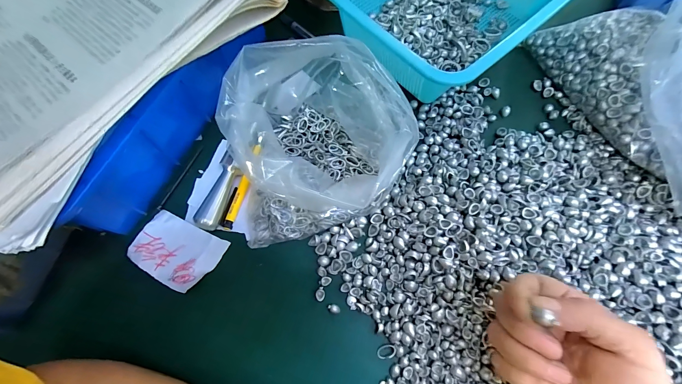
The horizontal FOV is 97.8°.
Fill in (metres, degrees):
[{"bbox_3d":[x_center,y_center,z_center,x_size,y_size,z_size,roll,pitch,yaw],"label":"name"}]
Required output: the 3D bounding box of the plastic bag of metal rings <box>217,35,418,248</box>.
[{"bbox_3d":[-0.018,-0.055,0.262,0.169,0.088,0.150,-17,71,-7],"label":"plastic bag of metal rings"}]

